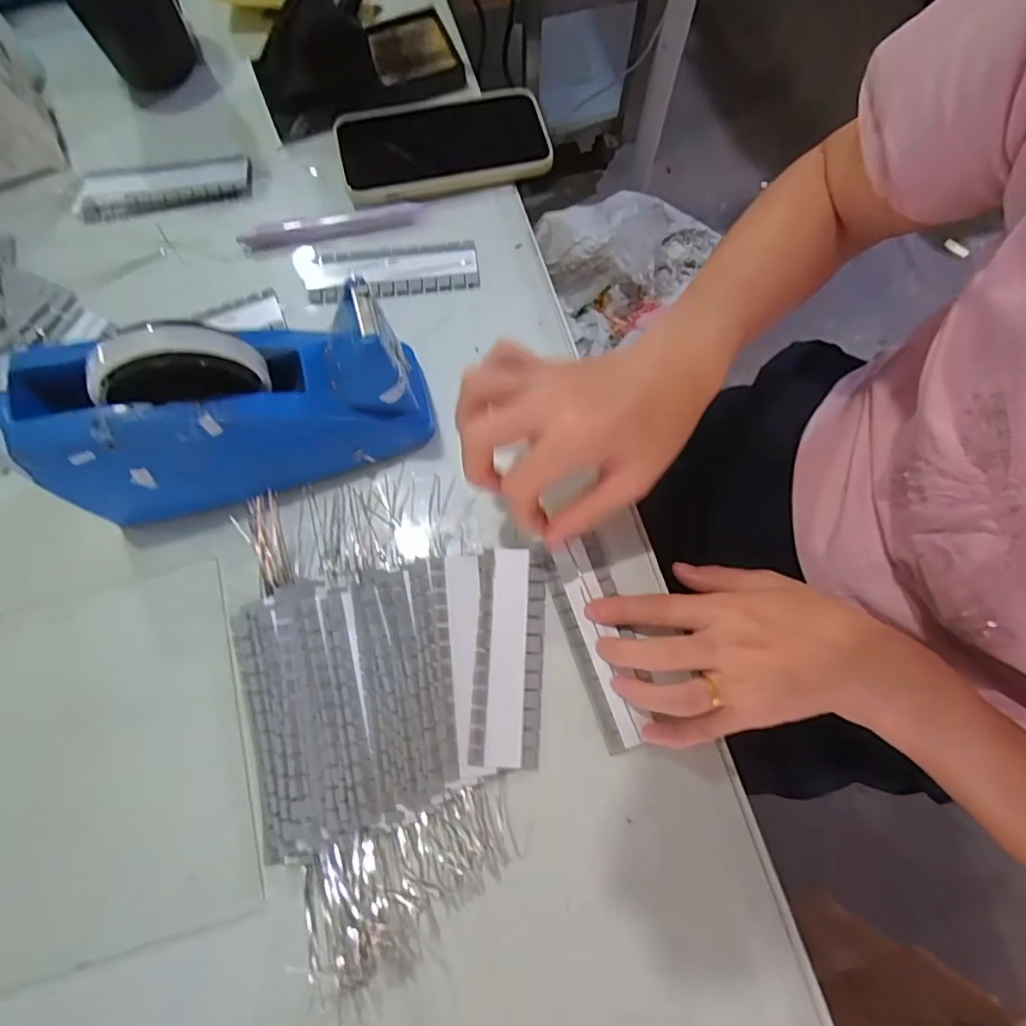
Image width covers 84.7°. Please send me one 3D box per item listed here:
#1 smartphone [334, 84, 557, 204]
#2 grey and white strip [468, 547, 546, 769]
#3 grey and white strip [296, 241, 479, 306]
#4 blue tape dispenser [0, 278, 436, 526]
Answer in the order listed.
[{"bbox_3d":[-0.052,-0.287,0.432,0.159,0.016,0.086,-14,74,-4],"label":"smartphone"},{"bbox_3d":[-0.002,0.082,0.335,0.039,0.009,0.125,2,74,1],"label":"grey and white strip"},{"bbox_3d":[-0.092,-0.178,0.412,0.129,0.005,0.042,-4,74,-1],"label":"grey and white strip"},{"bbox_3d":[-0.157,-0.063,0.322,0.202,0.119,0.068,-17,74,-4],"label":"blue tape dispenser"}]

